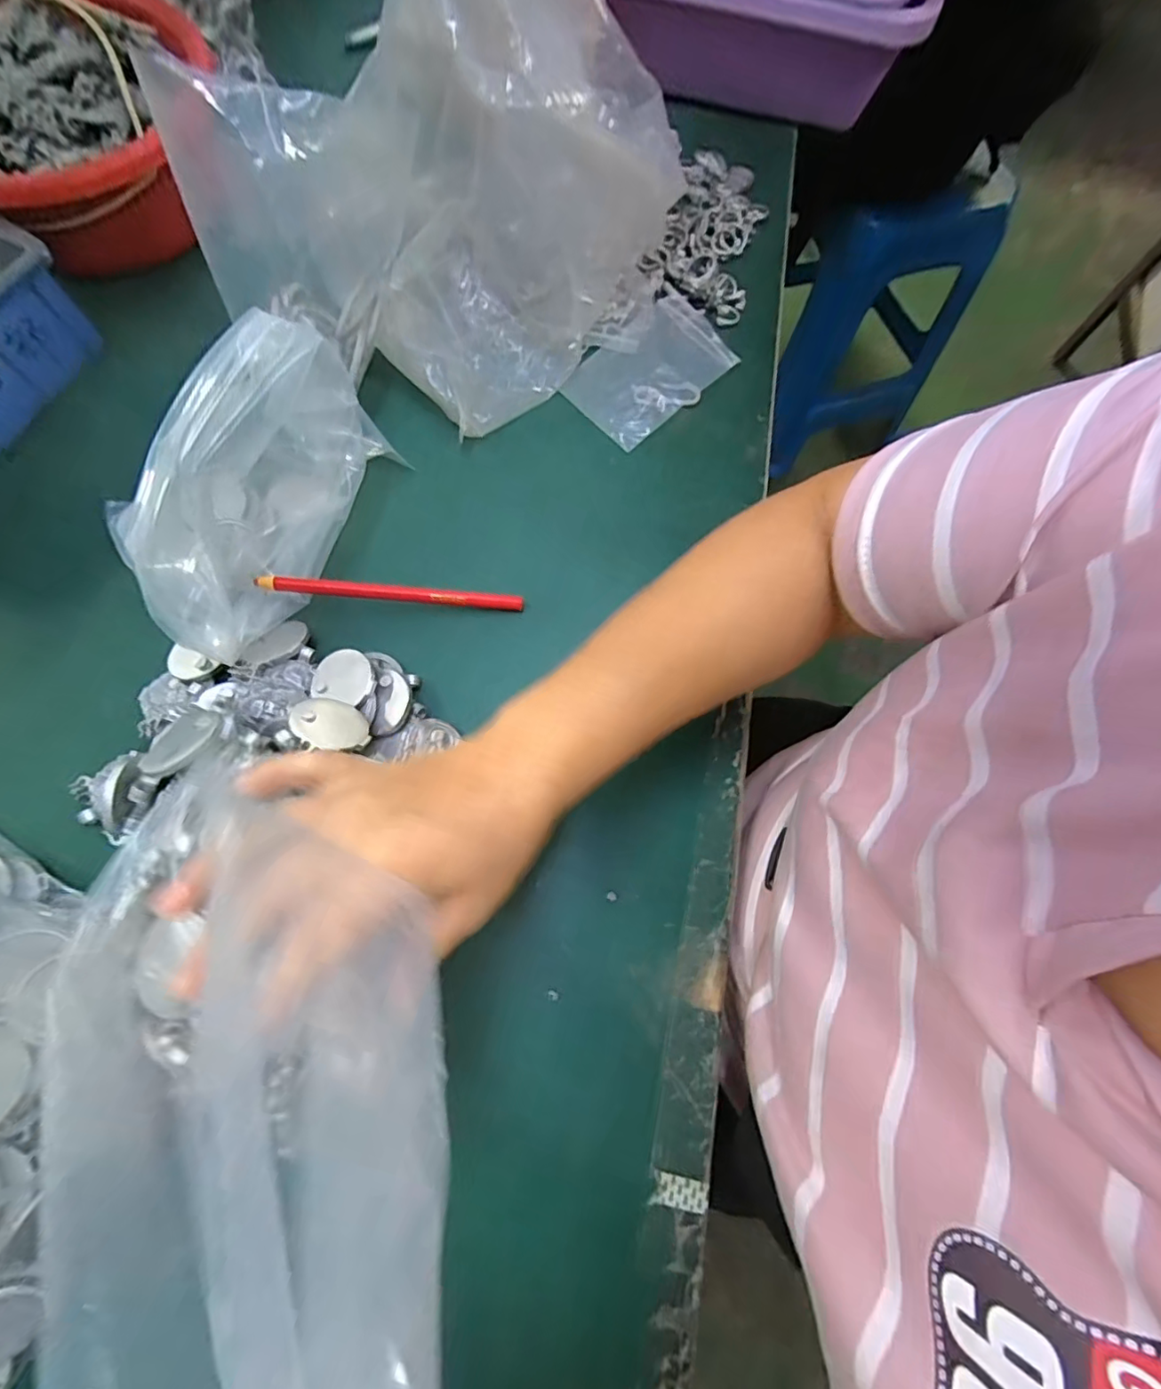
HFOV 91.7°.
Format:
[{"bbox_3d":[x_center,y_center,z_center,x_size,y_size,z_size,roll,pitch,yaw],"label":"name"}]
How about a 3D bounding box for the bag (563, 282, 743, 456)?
[{"bbox_3d":[0.054,-0.247,0.424,0.125,0.007,0.081,-43,77,-9],"label":"bag"}]

